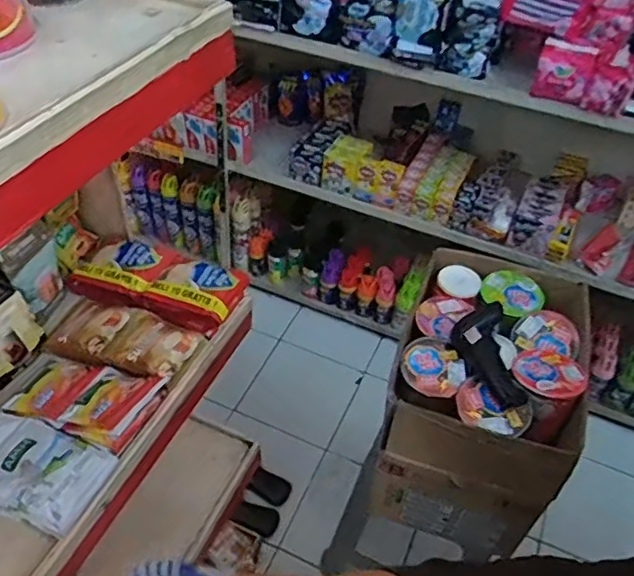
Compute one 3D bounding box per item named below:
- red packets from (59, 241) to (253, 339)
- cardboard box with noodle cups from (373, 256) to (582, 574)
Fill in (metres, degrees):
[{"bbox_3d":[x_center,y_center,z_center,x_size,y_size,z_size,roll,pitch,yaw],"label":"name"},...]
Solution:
[{"bbox_3d":[-0.216,-0.013,0.805,0.235,0.049,0.102,17,46,12],"label":"red packets"},{"bbox_3d":[0.273,0.181,1.026,0.259,0.332,0.362,15,46,10],"label":"cardboard box with noodle cups"}]

